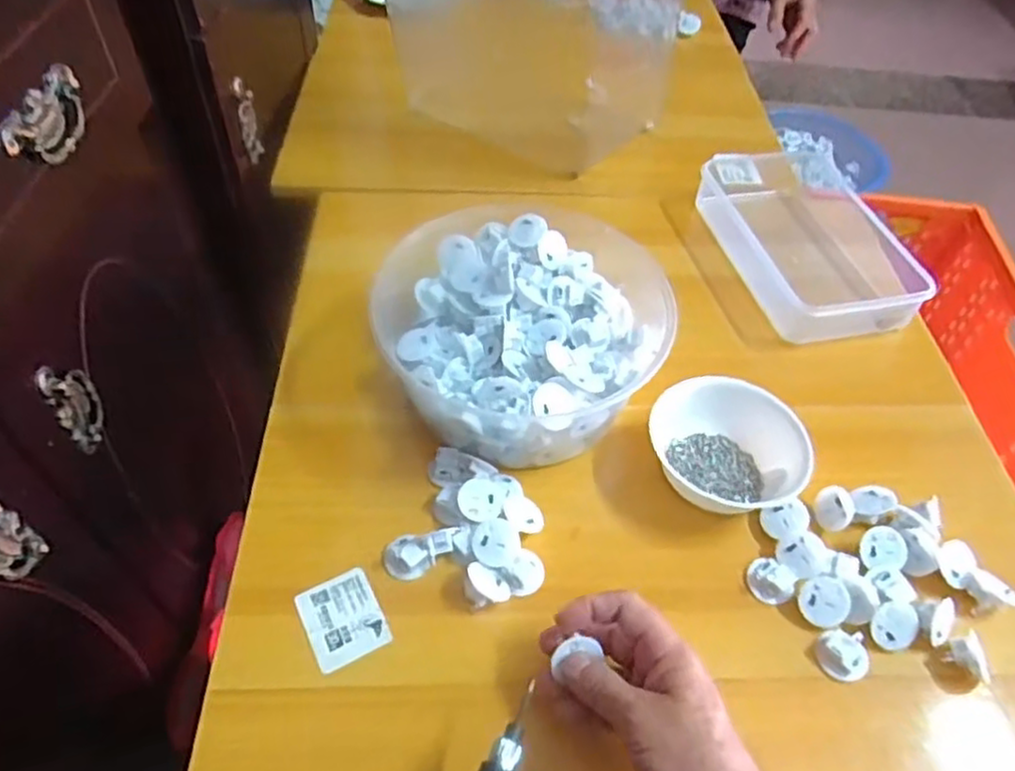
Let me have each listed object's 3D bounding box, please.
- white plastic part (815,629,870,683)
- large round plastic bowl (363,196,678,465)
[{"bbox_3d":[0.226,0.182,0.480,0.031,0.018,0.031,1,51,-4],"label":"white plastic part"},{"bbox_3d":[0.011,-0.046,0.595,0.222,0.109,0.225,2,50,-3],"label":"large round plastic bowl"}]

